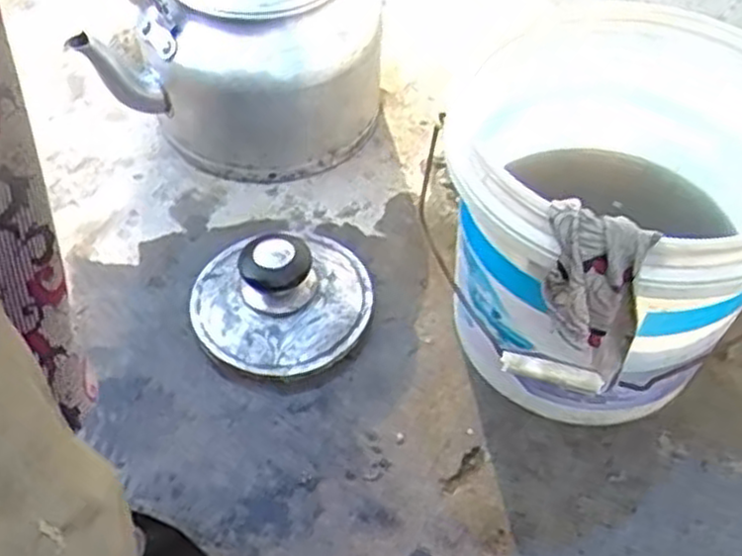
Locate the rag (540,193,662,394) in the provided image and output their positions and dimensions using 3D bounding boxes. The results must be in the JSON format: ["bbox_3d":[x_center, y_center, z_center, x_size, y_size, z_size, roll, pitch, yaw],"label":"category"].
[{"bbox_3d":[0.118,0.015,0.412,0.045,0.109,0.037,-18,26,-14],"label":"rag"}]

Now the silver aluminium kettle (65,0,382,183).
[{"bbox_3d":[-0.101,-0.215,0.690,0.216,0.175,0.200,1,51,0],"label":"silver aluminium kettle"}]

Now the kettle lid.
[{"bbox_3d":[-0.067,0.006,0.586,0.137,0.065,0.127,-10,52,-8],"label":"kettle lid"}]

